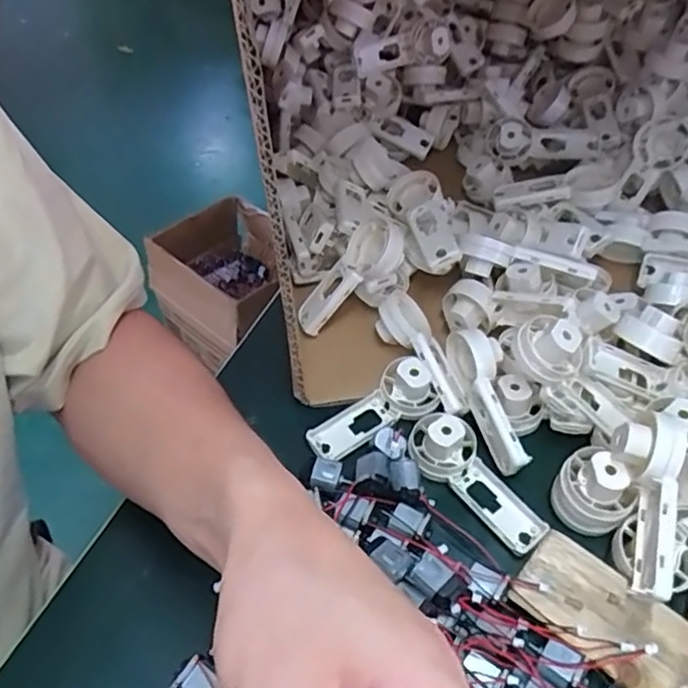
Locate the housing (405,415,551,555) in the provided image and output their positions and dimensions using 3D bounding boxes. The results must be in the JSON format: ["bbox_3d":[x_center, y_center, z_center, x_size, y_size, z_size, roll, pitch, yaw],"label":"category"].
[{"bbox_3d":[0.076,0.078,0.355,0.036,0.023,0.091,-36,71,-29],"label":"housing"}]

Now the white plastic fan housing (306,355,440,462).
[{"bbox_3d":[0.018,0.043,0.382,0.084,0.026,0.036,-33,56,-7],"label":"white plastic fan housing"}]

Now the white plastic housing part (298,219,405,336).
[{"bbox_3d":[0.002,-0.045,0.419,0.093,0.015,0.037,-46,53,16],"label":"white plastic housing part"}]

